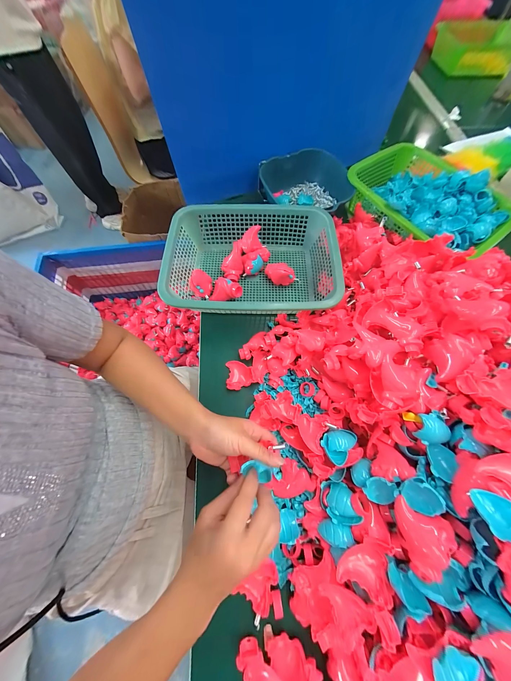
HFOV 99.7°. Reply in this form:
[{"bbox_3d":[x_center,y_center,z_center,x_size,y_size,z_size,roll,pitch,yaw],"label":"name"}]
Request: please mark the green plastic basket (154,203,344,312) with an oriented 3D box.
[{"bbox_3d":[-0.002,-0.159,0.482,0.333,0.111,0.256,0,68,1],"label":"green plastic basket"}]

